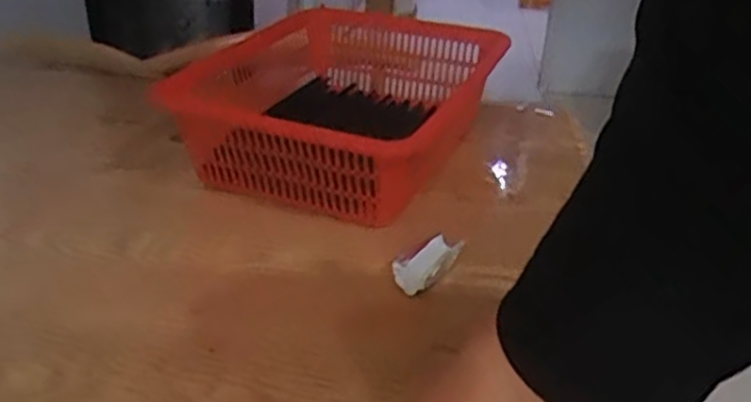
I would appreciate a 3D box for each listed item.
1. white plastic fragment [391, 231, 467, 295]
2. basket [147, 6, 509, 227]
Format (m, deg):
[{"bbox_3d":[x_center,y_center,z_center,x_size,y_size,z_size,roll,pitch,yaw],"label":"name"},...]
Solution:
[{"bbox_3d":[0.048,0.060,0.707,0.036,0.029,0.072,22,35,28],"label":"white plastic fragment"},{"bbox_3d":[-0.044,-0.111,0.896,0.333,0.133,0.386,17,33,22],"label":"basket"}]

